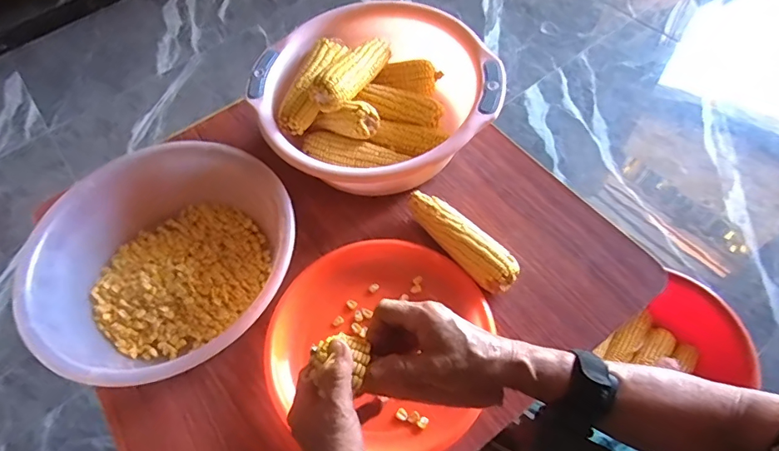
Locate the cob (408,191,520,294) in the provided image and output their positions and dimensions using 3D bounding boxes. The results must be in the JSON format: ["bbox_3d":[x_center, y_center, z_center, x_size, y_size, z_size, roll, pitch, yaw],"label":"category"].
[{"bbox_3d":[0.080,0.016,0.547,0.043,0.043,0.152,-39,64,-17],"label":"cob"}]

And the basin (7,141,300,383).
[{"bbox_3d":[-0.239,0.044,0.527,0.268,0.096,0.261,-2,60,4],"label":"basin"}]

